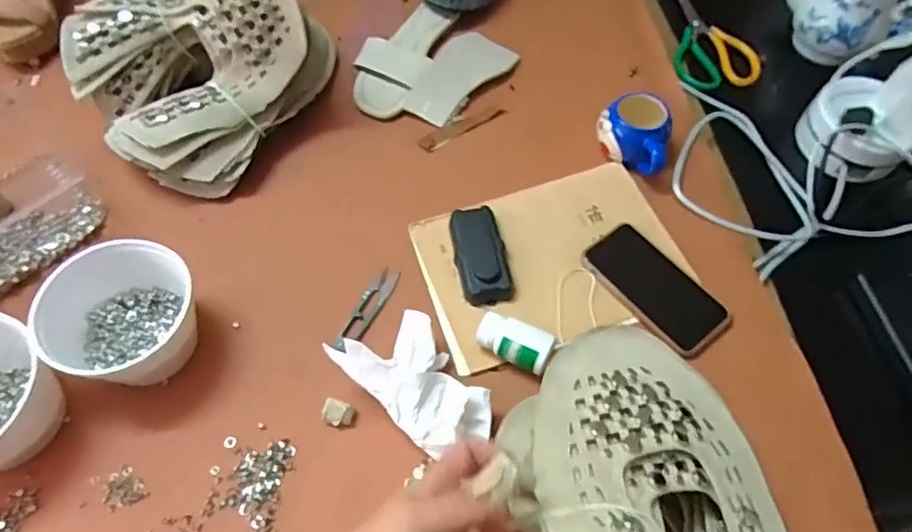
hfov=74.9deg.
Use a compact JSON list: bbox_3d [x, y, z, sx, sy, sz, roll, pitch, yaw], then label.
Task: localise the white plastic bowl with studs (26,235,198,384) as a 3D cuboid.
[{"bbox_3d":[-0.292,0.049,0.536,0.119,0.080,0.125,0,58,1],"label":"white plastic bowl with studs"}]

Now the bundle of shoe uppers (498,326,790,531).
[{"bbox_3d":[0.131,0.152,0.387,0.198,0.118,0.261,-3,58,-1],"label":"bundle of shoe uppers"}]

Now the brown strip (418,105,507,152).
[{"bbox_3d":[0.007,-0.169,0.721,0.116,0.006,0.020,-32,62,-18],"label":"brown strip"}]

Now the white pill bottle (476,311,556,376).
[{"bbox_3d":[0.055,0.073,0.551,0.069,0.037,0.041,20,60,13],"label":"white pill bottle"}]

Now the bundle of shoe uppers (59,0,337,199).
[{"bbox_3d":[-0.292,-0.232,0.663,0.215,0.167,0.245,30,63,18],"label":"bundle of shoe uppers"}]

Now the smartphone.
[{"bbox_3d":[0.200,0.020,0.598,0.079,0.012,0.144,-32,63,-18],"label":"smartphone"}]

